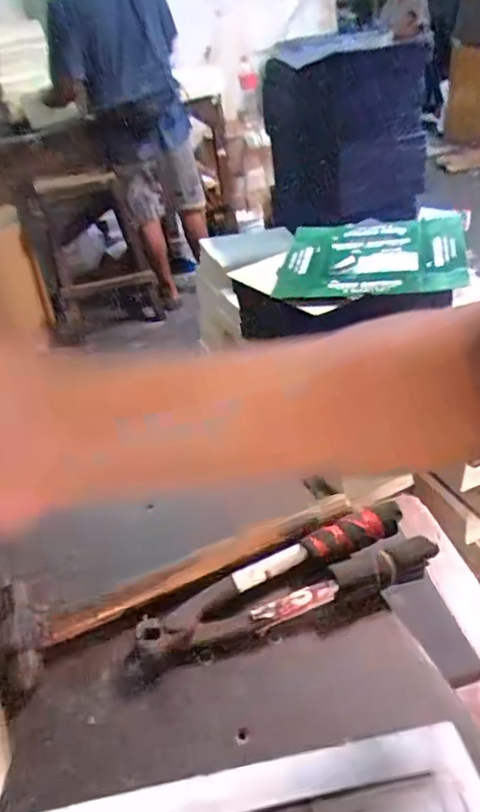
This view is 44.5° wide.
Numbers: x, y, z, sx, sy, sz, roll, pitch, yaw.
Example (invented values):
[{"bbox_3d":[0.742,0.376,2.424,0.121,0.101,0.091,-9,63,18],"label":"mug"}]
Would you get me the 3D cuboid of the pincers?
[{"bbox_3d":[0.032,0.129,0.423,0.215,0.034,0.066,-14,35,-11],"label":"pincers"}]

